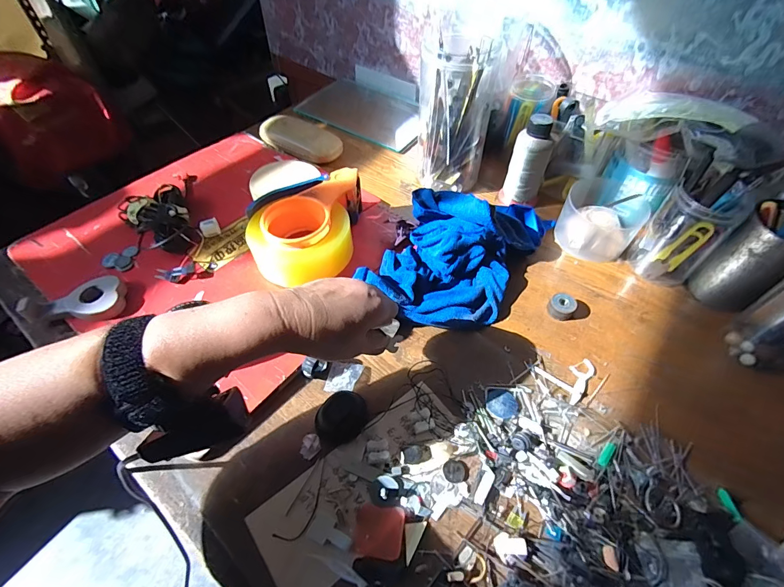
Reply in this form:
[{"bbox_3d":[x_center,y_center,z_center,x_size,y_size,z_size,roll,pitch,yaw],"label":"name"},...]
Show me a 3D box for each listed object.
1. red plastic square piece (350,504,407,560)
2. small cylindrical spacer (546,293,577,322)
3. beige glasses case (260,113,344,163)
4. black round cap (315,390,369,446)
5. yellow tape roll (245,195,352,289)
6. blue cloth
[{"bbox_3d":[-0.010,0.189,0.299,0.038,0.004,0.036,7,52,4],"label":"red plastic square piece"},{"bbox_3d":[0.199,0.016,0.441,0.025,0.020,0.028,-36,61,-26],"label":"small cylindrical spacer"},{"bbox_3d":[-0.156,-0.262,0.628,0.143,0.028,0.053,27,56,19],"label":"beige glasses case"},{"bbox_3d":[-0.047,0.116,0.355,0.049,0.013,0.043,-19,54,-16],"label":"black round cap"},{"bbox_3d":[-0.107,-0.059,0.452,0.104,0.063,0.111,1,52,-1],"label":"yellow tape roll"},{"bbox_3d":[0.082,-0.061,0.459,0.156,0.065,0.257,28,56,20],"label":"blue cloth"}]

